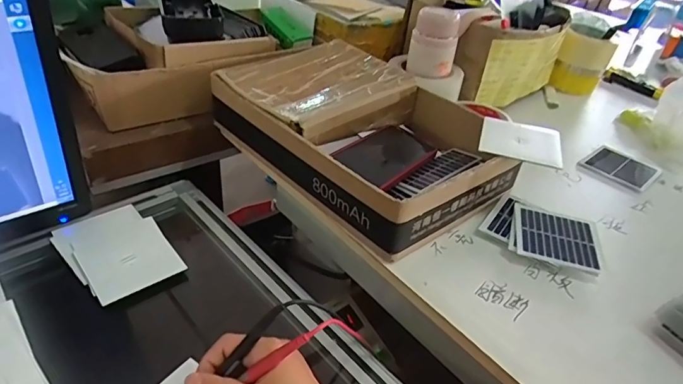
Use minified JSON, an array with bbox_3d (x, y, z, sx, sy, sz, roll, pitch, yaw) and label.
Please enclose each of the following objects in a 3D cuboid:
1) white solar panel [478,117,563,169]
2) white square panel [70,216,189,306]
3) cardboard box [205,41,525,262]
[{"bbox_3d":[0.208,-0.061,0.537,0.088,0.010,0.097,15,36,12],"label":"white solar panel"},{"bbox_3d":[-0.236,0.069,0.513,0.089,0.009,0.107,-23,43,-33],"label":"white square panel"},{"bbox_3d":[0.017,-0.090,0.609,0.233,0.084,0.377,-24,45,-35],"label":"cardboard box"}]

